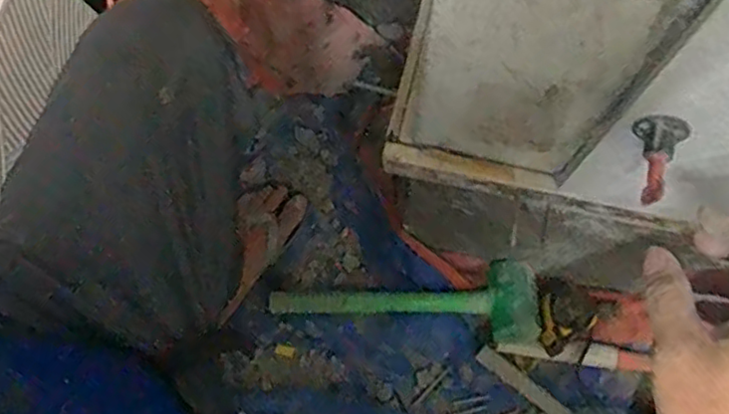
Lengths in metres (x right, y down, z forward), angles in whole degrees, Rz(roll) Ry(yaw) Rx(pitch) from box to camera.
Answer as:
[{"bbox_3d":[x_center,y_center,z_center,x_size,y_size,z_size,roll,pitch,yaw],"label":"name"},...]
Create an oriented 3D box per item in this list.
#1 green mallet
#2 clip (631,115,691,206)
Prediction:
[{"bbox_3d":[0.050,0.119,0.866,0.352,0.063,0.102,3,74,2],"label":"green mallet"},{"bbox_3d":[0.174,-0.027,0.390,0.030,0.027,0.047,14,75,4],"label":"clip"}]

